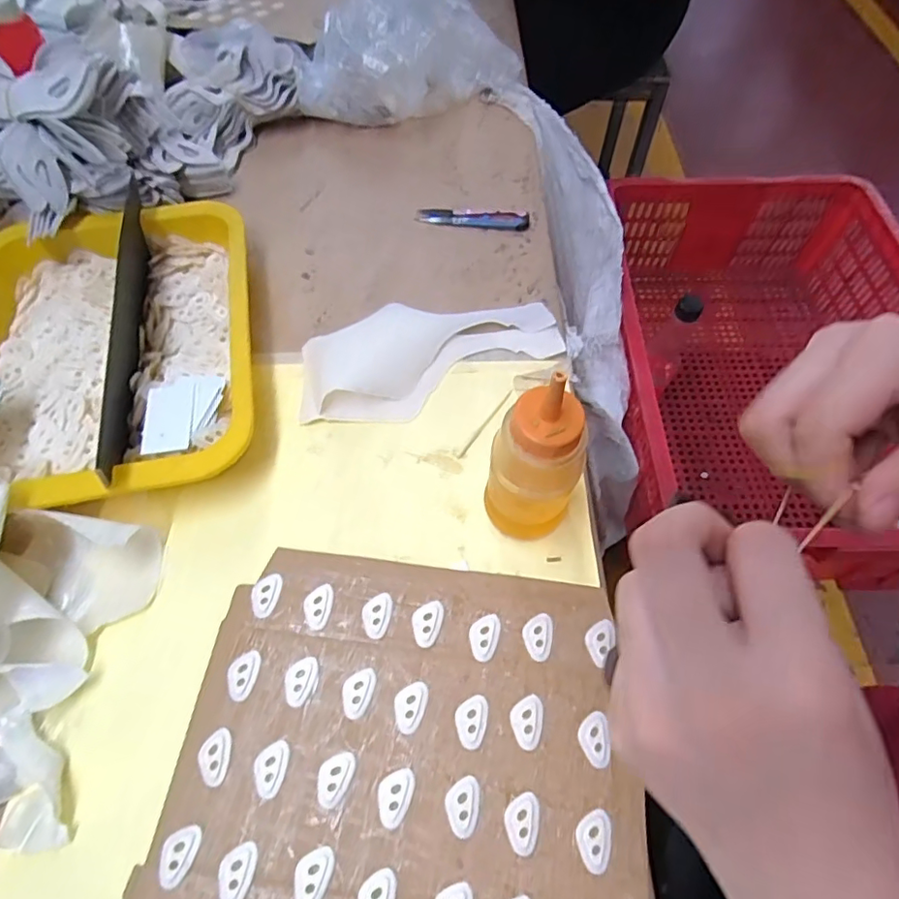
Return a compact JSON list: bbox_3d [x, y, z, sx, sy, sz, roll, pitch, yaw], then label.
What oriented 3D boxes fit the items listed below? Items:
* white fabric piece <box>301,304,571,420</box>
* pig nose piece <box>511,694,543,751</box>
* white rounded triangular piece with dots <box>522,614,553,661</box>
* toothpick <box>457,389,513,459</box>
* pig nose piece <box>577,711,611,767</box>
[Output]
[{"bbox_3d":[-0.017,-0.079,0.418,0.198,0.018,0.093,-22,63,-13],"label":"white fabric piece"},{"bbox_3d":[0.041,0.144,0.295,0.017,0.004,0.026,14,61,7],"label":"pig nose piece"},{"bbox_3d":[0.051,0.106,0.316,0.017,0.004,0.025,13,61,7],"label":"white rounded triangular piece with dots"},{"bbox_3d":[0.025,-0.019,0.388,0.004,0.004,0.066,32,65,17],"label":"toothpick"},{"bbox_3d":[0.076,0.151,0.291,0.015,0.004,0.025,3,60,2],"label":"pig nose piece"}]

